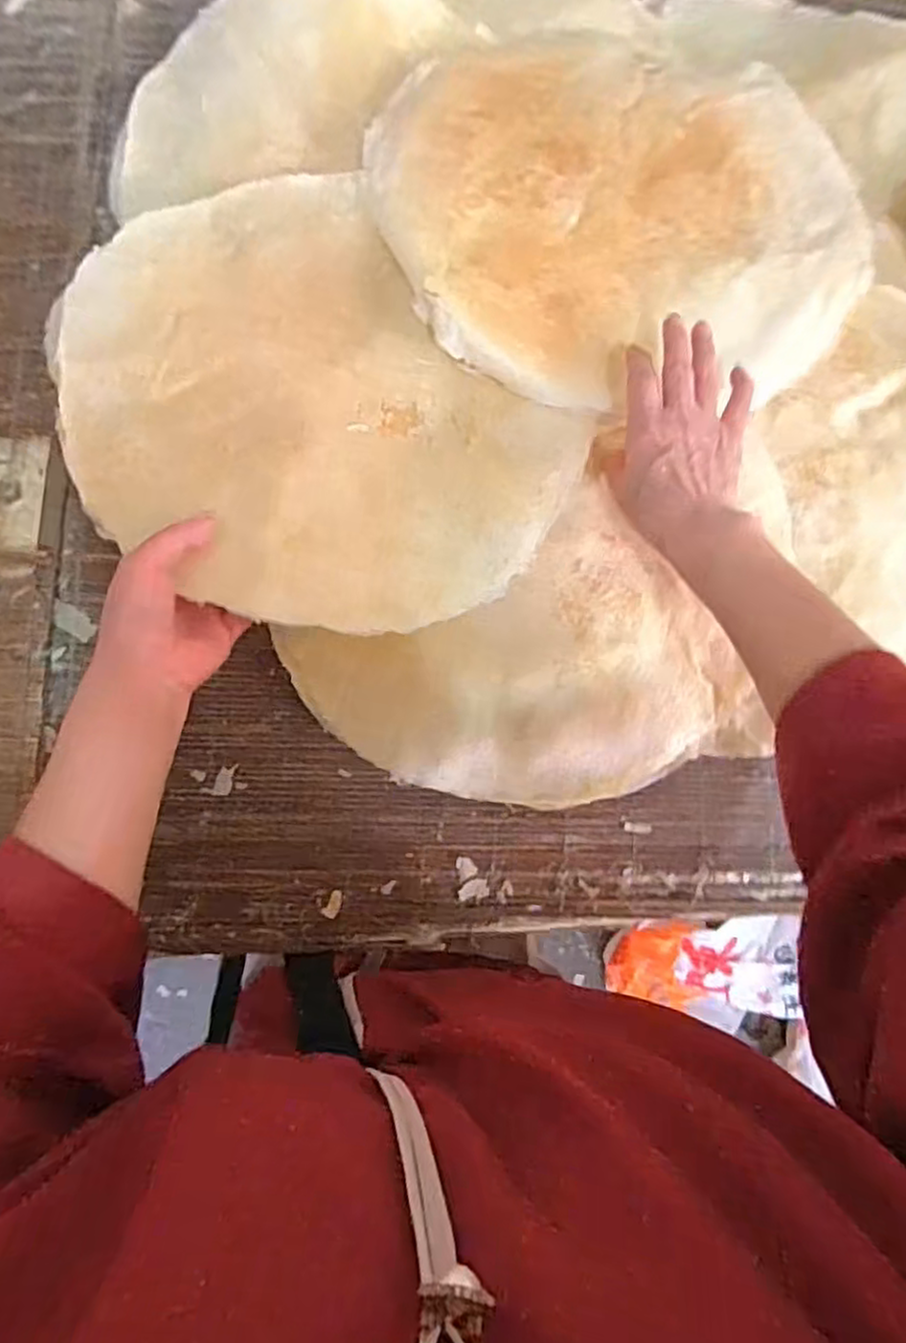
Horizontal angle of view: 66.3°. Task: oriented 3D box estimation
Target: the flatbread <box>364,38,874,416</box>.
[{"bbox_3d":[0.132,-0.348,0.510,0.308,0.033,0.325,0,83,-2],"label":"flatbread"}]

